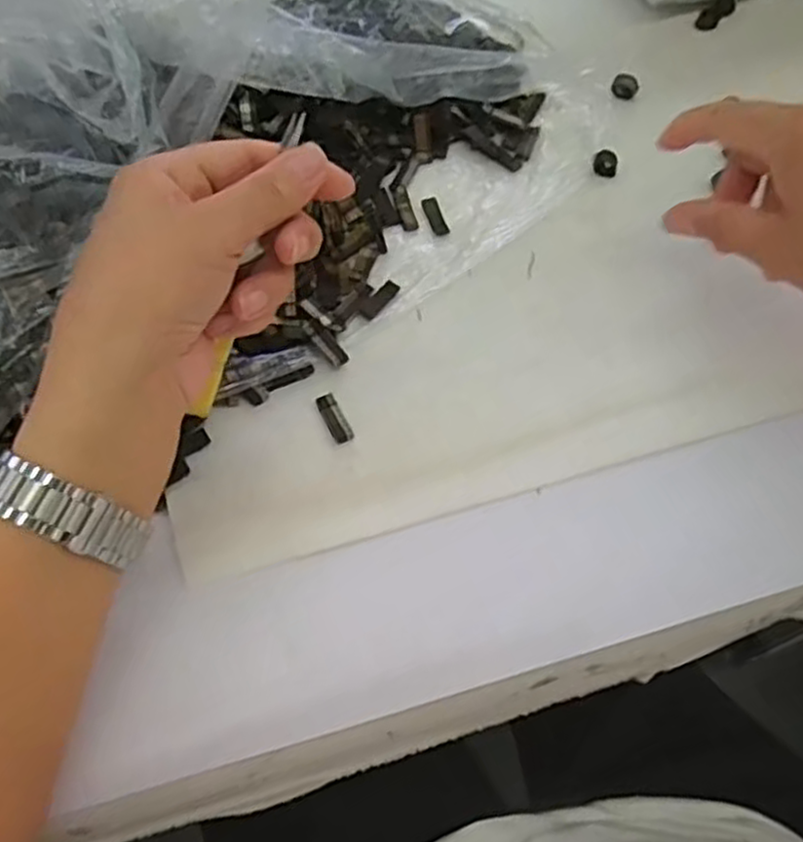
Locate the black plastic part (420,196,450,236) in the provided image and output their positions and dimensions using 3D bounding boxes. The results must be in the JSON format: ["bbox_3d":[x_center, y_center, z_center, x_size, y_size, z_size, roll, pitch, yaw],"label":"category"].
[{"bbox_3d":[0.020,-0.123,0.449,0.010,0.004,0.029,-16,64,-9],"label":"black plastic part"}]

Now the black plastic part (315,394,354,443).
[{"bbox_3d":[-0.034,-0.002,0.378,0.010,0.004,0.030,-24,65,-13],"label":"black plastic part"}]

